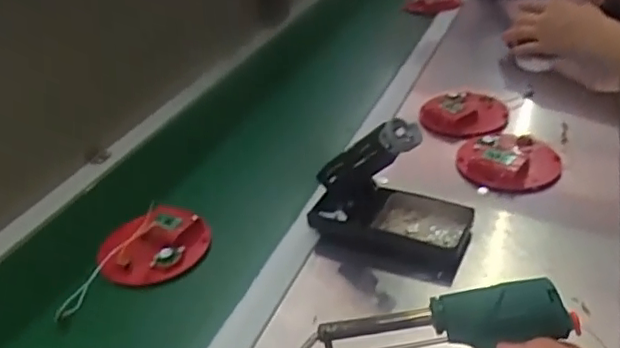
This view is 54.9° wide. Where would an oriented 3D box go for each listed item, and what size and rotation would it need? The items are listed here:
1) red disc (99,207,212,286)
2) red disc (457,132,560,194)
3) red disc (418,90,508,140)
[{"bbox_3d":[-0.175,0.079,0.677,0.117,0.035,0.107,-5,31,3],"label":"red disc"},{"bbox_3d":[0.241,-0.018,0.751,0.110,0.029,0.118,-5,31,3],"label":"red disc"},{"bbox_3d":[0.224,-0.085,0.870,0.126,0.031,0.117,1,32,12],"label":"red disc"}]

